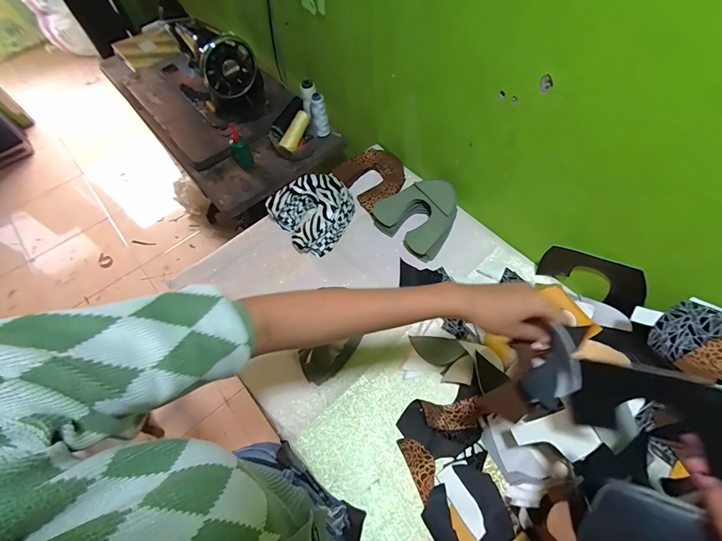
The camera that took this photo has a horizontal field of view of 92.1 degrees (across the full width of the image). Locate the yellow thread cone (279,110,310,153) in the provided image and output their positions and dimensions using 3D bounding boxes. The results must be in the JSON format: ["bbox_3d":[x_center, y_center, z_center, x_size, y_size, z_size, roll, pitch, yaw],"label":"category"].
[{"bbox_3d":[-0.167,-0.360,0.906,0.038,0.045,0.113,30,91,17],"label":"yellow thread cone"}]

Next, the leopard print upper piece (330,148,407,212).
[{"bbox_3d":[0.032,-0.237,0.858,0.144,0.030,0.142,-35,65,-16],"label":"leopard print upper piece"}]

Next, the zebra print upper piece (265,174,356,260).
[{"bbox_3d":[-0.106,-0.140,0.795,0.167,0.083,0.171,-36,65,-16],"label":"zebra print upper piece"}]

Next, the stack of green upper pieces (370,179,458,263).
[{"bbox_3d":[0.130,-0.134,0.780,0.159,0.055,0.180,-42,67,-19],"label":"stack of green upper pieces"}]

